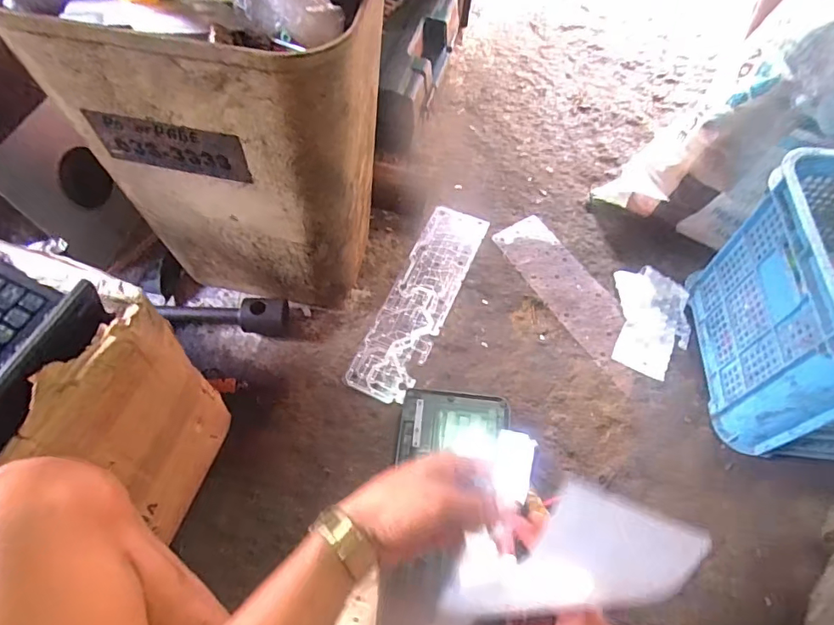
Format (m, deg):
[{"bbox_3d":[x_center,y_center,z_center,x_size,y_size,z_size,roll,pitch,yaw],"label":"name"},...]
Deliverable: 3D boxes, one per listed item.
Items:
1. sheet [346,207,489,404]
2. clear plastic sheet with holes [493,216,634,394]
[{"bbox_3d":[0.010,-0.029,0.915,0.108,0.006,0.407,23,64,9],"label":"sheet"},{"bbox_3d":[0.293,-0.035,0.941,0.112,0.011,0.362,-30,68,-13],"label":"clear plastic sheet with holes"}]

